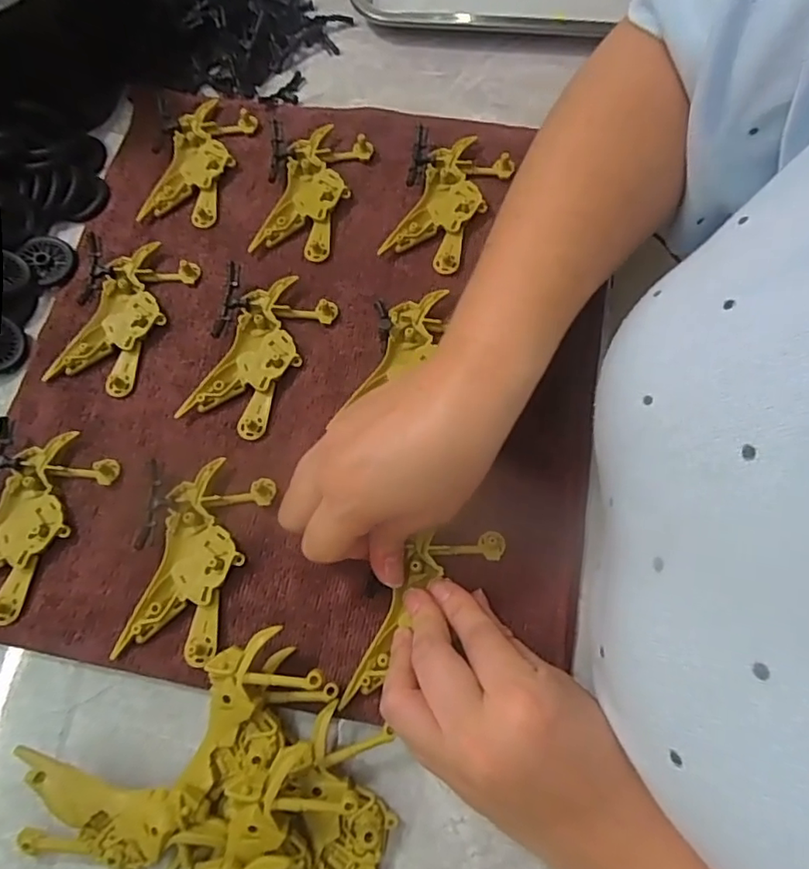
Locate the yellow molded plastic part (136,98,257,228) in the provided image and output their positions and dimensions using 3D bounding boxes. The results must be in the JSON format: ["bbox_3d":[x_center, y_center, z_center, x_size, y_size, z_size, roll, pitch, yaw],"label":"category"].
[{"bbox_3d":[-0.141,-0.189,0.397,0.048,0.013,0.100,12,70,7],"label":"yellow molded plastic part"}]

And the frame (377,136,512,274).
[{"bbox_3d":[0.029,-0.150,0.375,0.049,0.014,0.098,26,72,12],"label":"frame"}]

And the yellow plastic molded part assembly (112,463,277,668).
[{"bbox_3d":[-0.107,0.065,0.301,0.049,0.009,0.098,14,70,8],"label":"yellow plastic molded part assembly"}]

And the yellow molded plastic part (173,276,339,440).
[{"bbox_3d":[-0.085,-0.047,0.343,0.048,0.010,0.099,25,72,12],"label":"yellow molded plastic part"}]

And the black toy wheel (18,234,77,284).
[{"bbox_3d":[-0.235,-0.118,0.377,0.031,0.009,0.032,-39,72,-12],"label":"black toy wheel"}]

